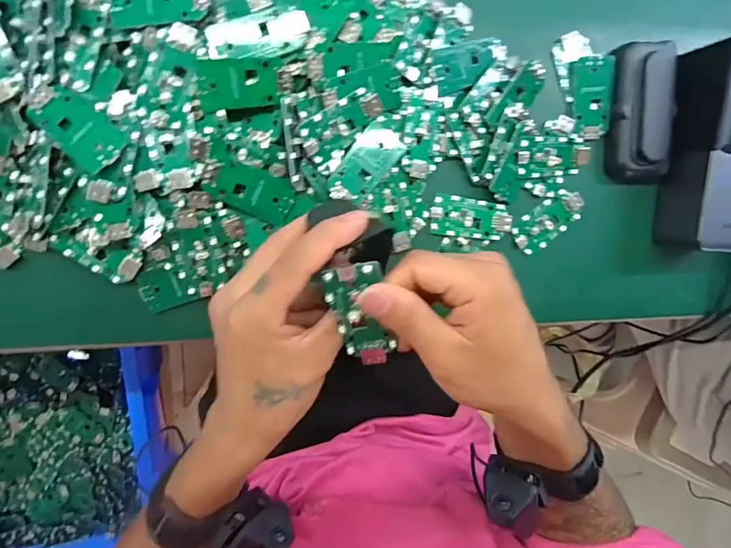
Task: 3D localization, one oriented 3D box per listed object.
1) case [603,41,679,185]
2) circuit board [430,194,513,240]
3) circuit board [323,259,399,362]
[{"bbox_3d":[0.220,-0.127,0.360,0.044,0.022,0.105,-3,94,-8],"label":"case"},{"bbox_3d":[0.084,-0.045,0.358,0.062,0.008,0.032,5,93,-9],"label":"circuit board"},{"bbox_3d":[-0.001,0.023,0.248,0.030,0.011,0.063,-19,120,-7],"label":"circuit board"}]

